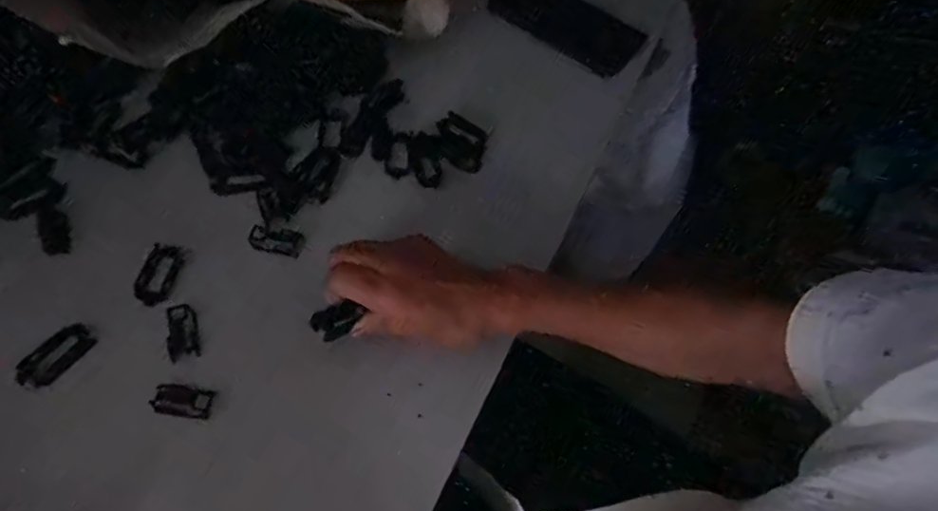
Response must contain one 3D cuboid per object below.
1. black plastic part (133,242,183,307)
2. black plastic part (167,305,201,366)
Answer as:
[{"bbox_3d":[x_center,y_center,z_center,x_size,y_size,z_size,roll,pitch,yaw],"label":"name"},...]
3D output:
[{"bbox_3d":[-0.236,0.013,0.447,0.023,0.010,0.051,6,59,-1],"label":"black plastic part"},{"bbox_3d":[-0.208,0.054,0.423,0.020,0.008,0.042,-15,62,-13],"label":"black plastic part"}]

